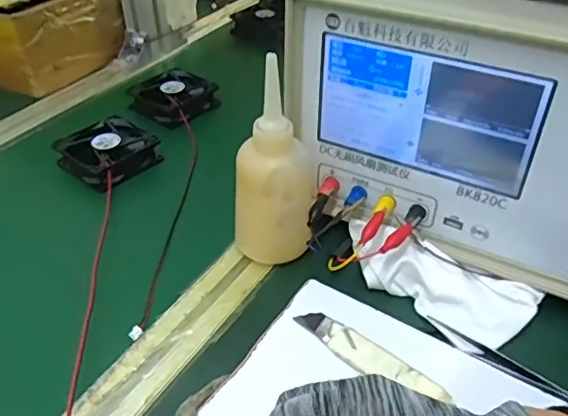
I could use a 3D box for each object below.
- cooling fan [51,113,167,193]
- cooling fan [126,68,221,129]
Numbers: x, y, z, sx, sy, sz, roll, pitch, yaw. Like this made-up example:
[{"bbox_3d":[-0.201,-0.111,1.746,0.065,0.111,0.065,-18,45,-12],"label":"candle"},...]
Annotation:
[{"bbox_3d":[-0.176,-0.058,0.562,0.089,0.022,0.082,29,50,32],"label":"cooling fan"},{"bbox_3d":[-0.127,-0.132,0.651,0.082,0.019,0.087,29,50,32],"label":"cooling fan"}]

